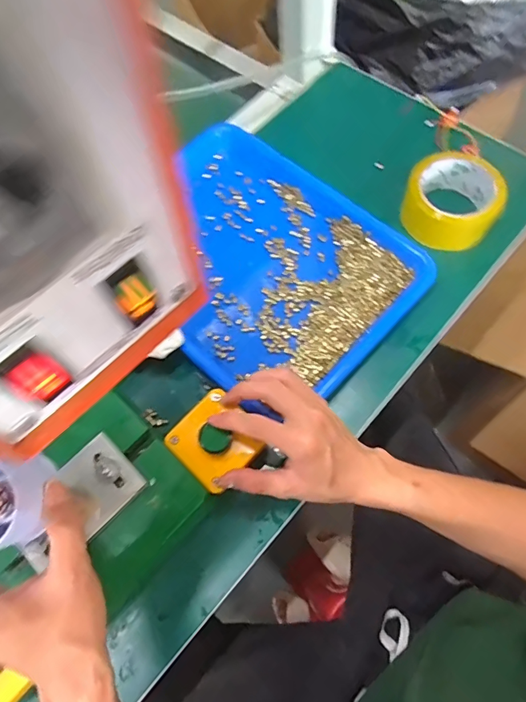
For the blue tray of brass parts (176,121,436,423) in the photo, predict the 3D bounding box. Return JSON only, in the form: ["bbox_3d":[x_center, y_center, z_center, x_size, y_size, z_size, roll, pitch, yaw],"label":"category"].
[{"bbox_3d":[-0.012,-0.106,0.495,0.249,0.030,0.334,-43,73,-13],"label":"blue tray of brass parts"}]

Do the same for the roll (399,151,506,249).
[{"bbox_3d":[0.211,-0.170,0.488,0.102,0.047,0.099,-1,67,3],"label":"roll"}]

